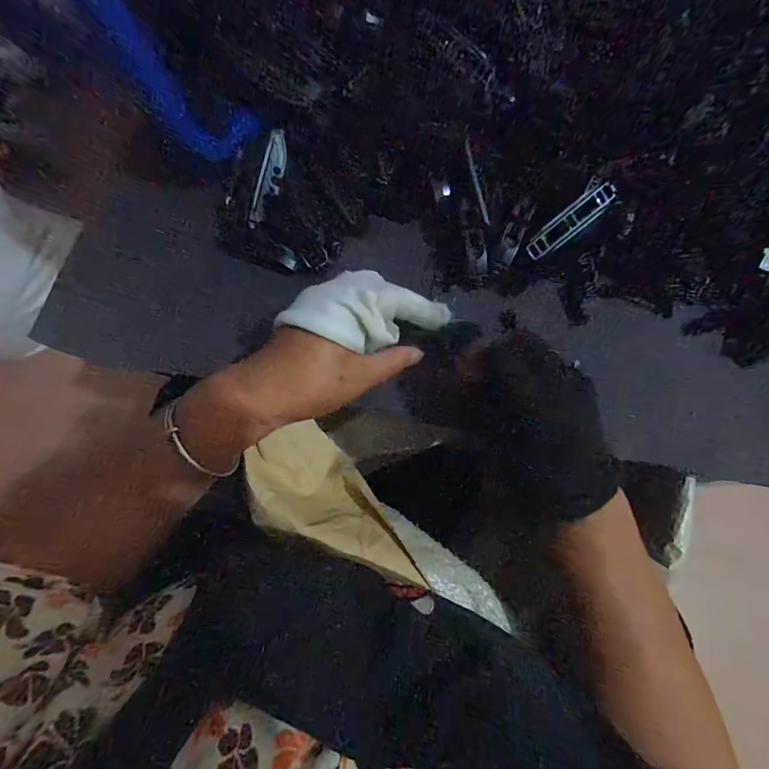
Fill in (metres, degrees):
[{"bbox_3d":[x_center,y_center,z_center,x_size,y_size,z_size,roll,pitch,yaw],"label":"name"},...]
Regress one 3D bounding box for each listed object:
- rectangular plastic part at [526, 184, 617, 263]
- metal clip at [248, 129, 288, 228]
[{"bbox_3d":[0.142,-0.125,0.299,0.073,0.006,0.016,-39,74,10],"label":"rectangular plastic part"},{"bbox_3d":[-0.099,-0.175,0.335,0.017,0.009,0.079,25,101,10],"label":"metal clip"}]

